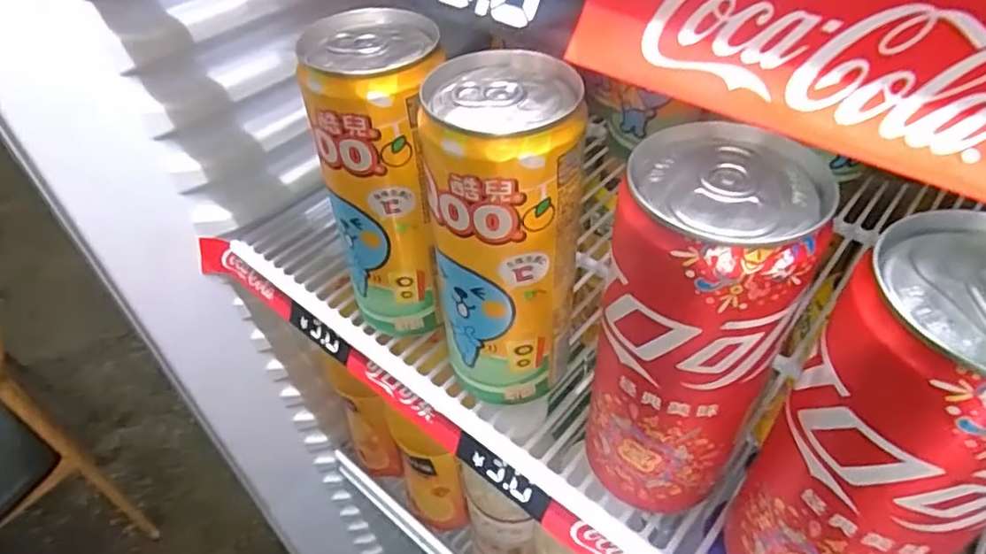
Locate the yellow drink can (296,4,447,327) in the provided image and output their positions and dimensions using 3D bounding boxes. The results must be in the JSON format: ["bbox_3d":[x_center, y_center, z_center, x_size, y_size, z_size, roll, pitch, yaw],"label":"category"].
[{"bbox_3d":[-0.045,-0.041,0.281,0.052,0.137,0.054,-2,46,2],"label":"yellow drink can"}]

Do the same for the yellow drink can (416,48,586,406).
[{"bbox_3d":[0.006,-0.014,0.251,0.052,0.135,0.055,-2,46,2],"label":"yellow drink can"}]

